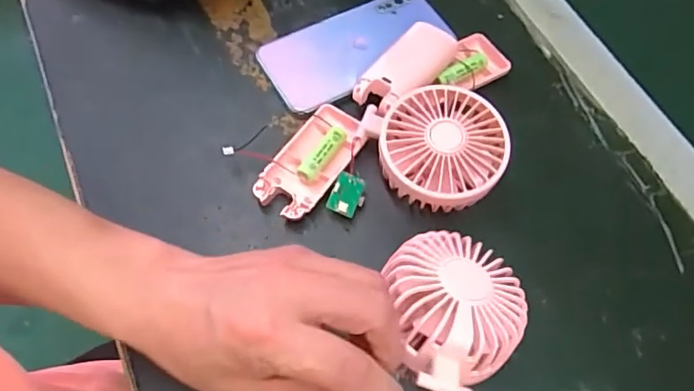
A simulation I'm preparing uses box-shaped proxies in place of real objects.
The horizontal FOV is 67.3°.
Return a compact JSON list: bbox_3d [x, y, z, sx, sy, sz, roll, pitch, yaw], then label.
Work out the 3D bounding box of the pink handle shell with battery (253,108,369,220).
[{"bbox_3d":[-0.025,-0.025,0.382,0.049,0.017,0.094,29,67,11],"label":"pink handle shell with battery"}]

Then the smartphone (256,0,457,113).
[{"bbox_3d":[0.012,-0.122,0.435,0.157,0.013,0.078,-25,68,-13],"label":"smartphone"}]

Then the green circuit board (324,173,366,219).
[{"bbox_3d":[0.001,0.000,0.370,0.024,0.007,0.031,27,64,-6],"label":"green circuit board"}]

